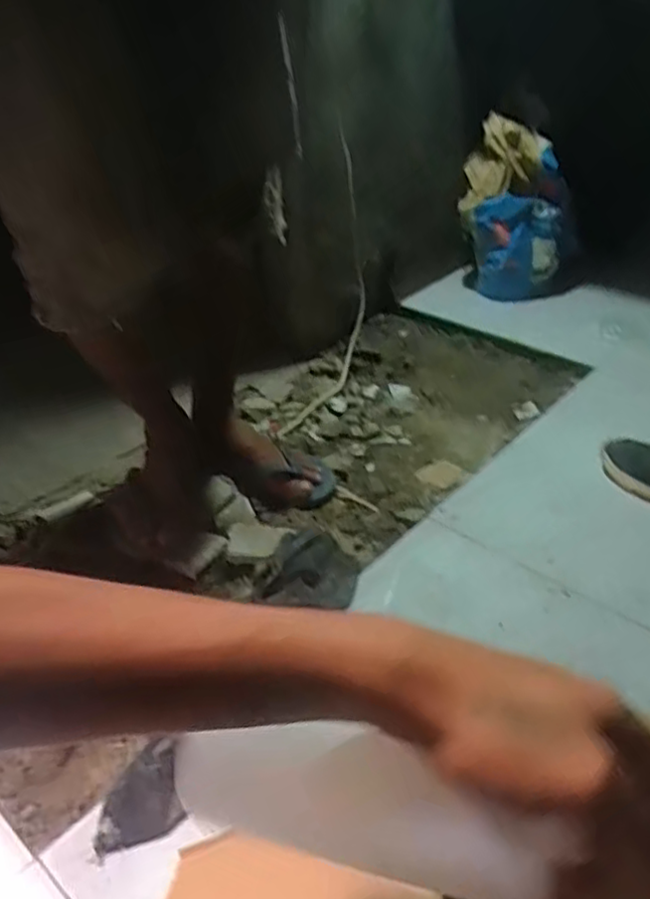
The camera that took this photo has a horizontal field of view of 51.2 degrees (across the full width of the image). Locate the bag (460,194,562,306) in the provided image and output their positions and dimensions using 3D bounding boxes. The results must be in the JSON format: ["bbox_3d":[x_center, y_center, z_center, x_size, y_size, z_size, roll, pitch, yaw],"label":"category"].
[{"bbox_3d":[0.437,-0.445,1.549,0.207,0.223,0.095,10,36,14],"label":"bag"}]

